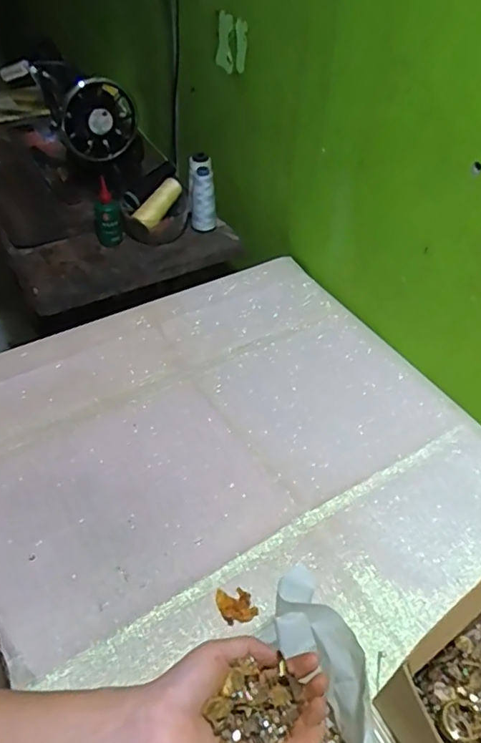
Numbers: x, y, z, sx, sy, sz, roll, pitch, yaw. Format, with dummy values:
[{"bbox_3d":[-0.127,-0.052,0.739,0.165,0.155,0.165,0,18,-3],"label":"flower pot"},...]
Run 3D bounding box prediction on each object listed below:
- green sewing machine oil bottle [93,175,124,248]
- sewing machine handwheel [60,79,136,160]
[{"bbox_3d":[-0.235,-0.278,0.949,0.045,0.125,0.035,-10,46,-10],"label":"green sewing machine oil bottle"},{"bbox_3d":[-0.246,-0.427,0.952,0.133,0.148,0.037,-14,48,-16],"label":"sewing machine handwheel"}]

